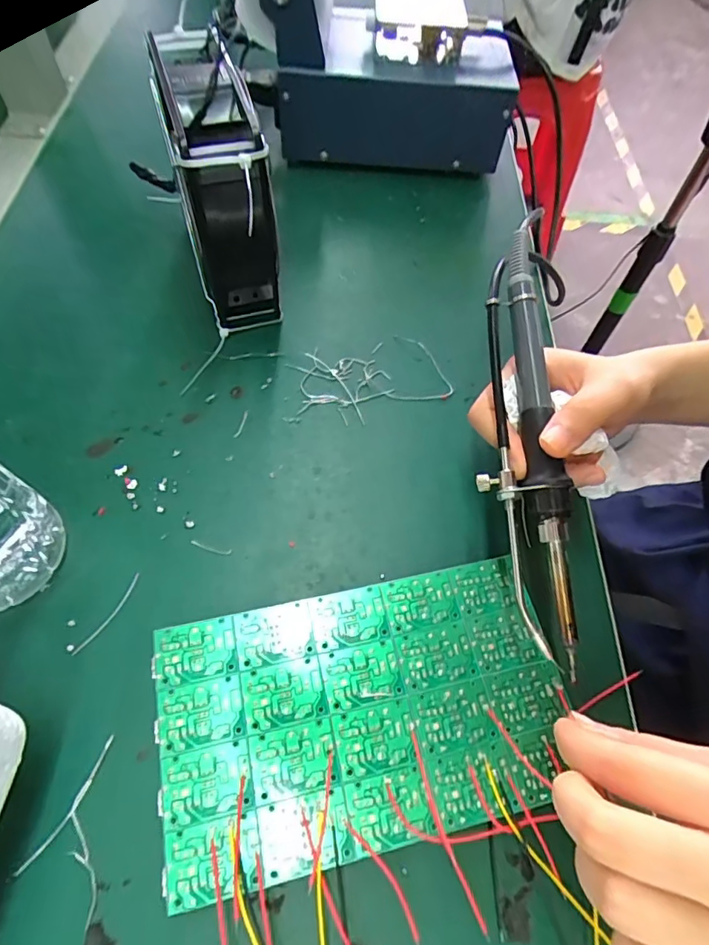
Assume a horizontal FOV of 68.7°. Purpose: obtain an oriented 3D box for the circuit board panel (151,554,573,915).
[{"bbox_3d":[0.004,0.104,0.229,0.169,0.015,0.101,-10,62,-9],"label":"circuit board panel"}]

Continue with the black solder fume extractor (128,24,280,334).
[{"bbox_3d":[-0.082,-0.171,0.316,0.049,0.120,0.128,-17,63,-13],"label":"black solder fume extractor"}]

